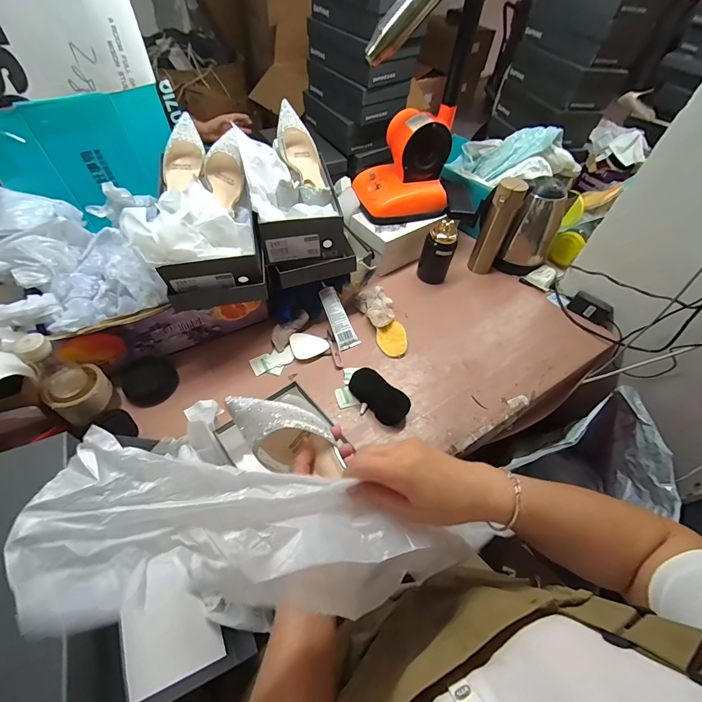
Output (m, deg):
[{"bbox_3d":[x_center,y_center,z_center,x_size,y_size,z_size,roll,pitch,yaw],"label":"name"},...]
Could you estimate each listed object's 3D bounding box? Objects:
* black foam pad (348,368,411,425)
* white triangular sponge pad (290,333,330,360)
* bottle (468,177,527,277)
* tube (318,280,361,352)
[{"bbox_3d":[0.055,0.087,0.688,0.064,0.034,0.127,-35,64,-27],"label":"black foam pad"},{"bbox_3d":[-0.090,-0.015,0.757,0.076,0.010,0.064,-16,57,-16],"label":"white triangular sponge pad"},{"bbox_3d":[0.358,-0.304,0.878,0.074,0.237,0.058,26,55,13],"label":"bottle"},{"bbox_3d":[-0.031,-0.079,0.776,0.049,0.023,0.154,-23,90,-21],"label":"tube"}]

